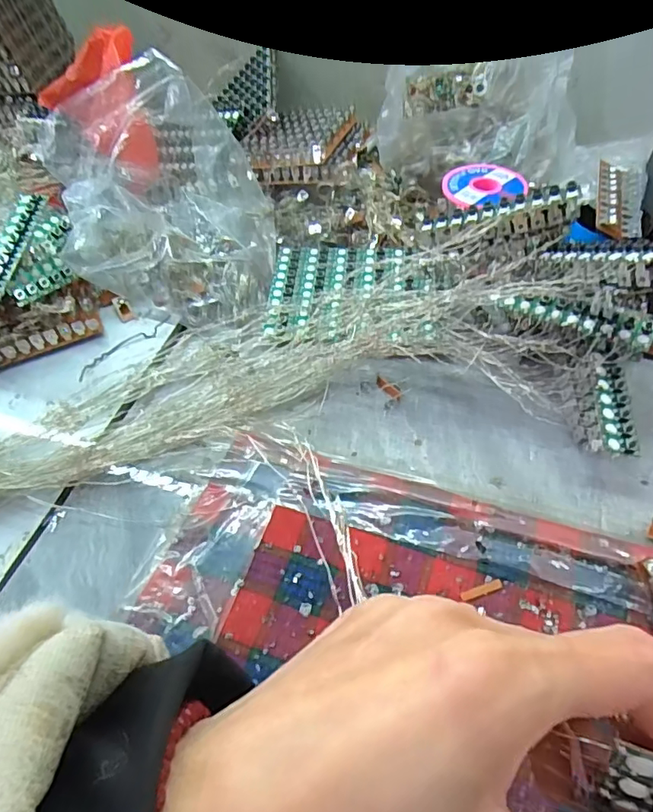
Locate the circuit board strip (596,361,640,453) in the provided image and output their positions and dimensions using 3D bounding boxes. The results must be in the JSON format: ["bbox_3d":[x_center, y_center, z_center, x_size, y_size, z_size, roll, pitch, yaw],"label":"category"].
[{"bbox_3d":[0.160,0.001,0.293,0.017,0.007,0.054,5,57,7],"label":"circuit board strip"}]

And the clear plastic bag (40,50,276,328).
[{"bbox_3d":[-0.119,-0.153,0.380,0.150,0.116,0.163,-13,52,-7],"label":"clear plastic bag"}]

